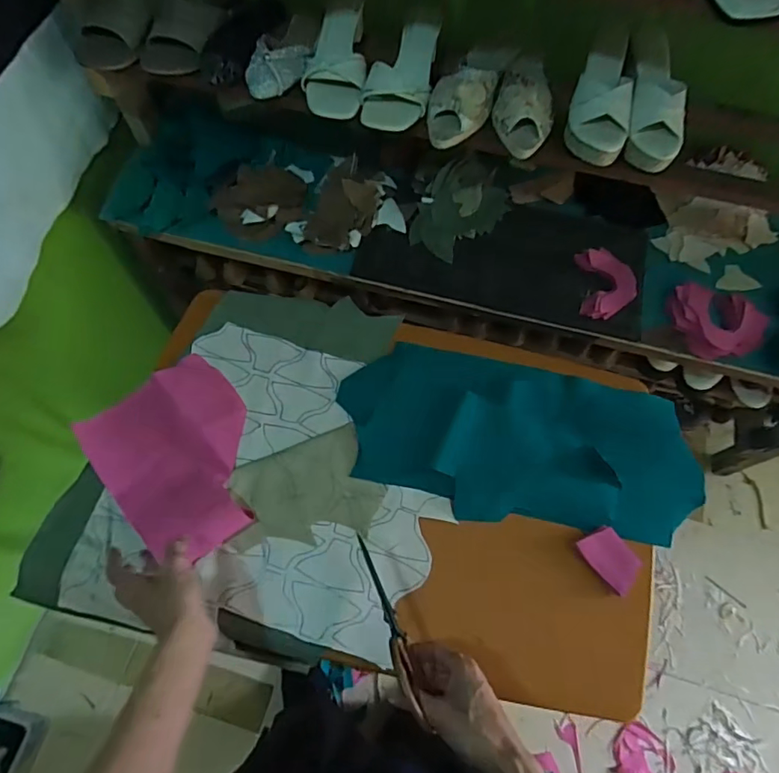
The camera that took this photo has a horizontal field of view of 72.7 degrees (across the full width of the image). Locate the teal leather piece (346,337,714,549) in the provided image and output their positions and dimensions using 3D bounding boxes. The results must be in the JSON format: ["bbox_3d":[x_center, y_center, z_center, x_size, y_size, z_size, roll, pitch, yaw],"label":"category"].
[{"bbox_3d":[0.180,0.074,0.753,0.494,0.032,0.226,15,67,5],"label":"teal leather piece"}]

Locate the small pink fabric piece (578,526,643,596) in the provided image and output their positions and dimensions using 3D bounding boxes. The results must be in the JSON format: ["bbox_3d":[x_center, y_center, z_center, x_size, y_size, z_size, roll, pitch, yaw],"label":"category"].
[{"bbox_3d":[0.293,0.225,0.697,0.058,0.005,0.077,-37,55,-8],"label":"small pink fabric piece"}]

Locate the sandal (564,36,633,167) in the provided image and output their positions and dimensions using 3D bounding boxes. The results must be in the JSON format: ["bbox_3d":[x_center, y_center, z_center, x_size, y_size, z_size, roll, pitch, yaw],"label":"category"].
[{"bbox_3d":[0.314,-0.423,0.777,0.087,0.060,0.206,14,67,5],"label":"sandal"}]

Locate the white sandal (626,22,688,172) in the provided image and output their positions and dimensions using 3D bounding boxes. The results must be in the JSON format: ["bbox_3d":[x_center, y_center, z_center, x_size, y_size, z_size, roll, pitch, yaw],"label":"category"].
[{"bbox_3d":[0.395,-0.424,0.785,0.087,0.066,0.211,8,66,2],"label":"white sandal"}]

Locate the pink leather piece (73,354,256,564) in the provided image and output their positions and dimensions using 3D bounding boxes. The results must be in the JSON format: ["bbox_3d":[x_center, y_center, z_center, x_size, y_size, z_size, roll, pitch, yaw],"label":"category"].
[{"bbox_3d":[-0.275,0.091,0.721,0.200,0.038,0.249,-41,73,-17],"label":"pink leather piece"}]

